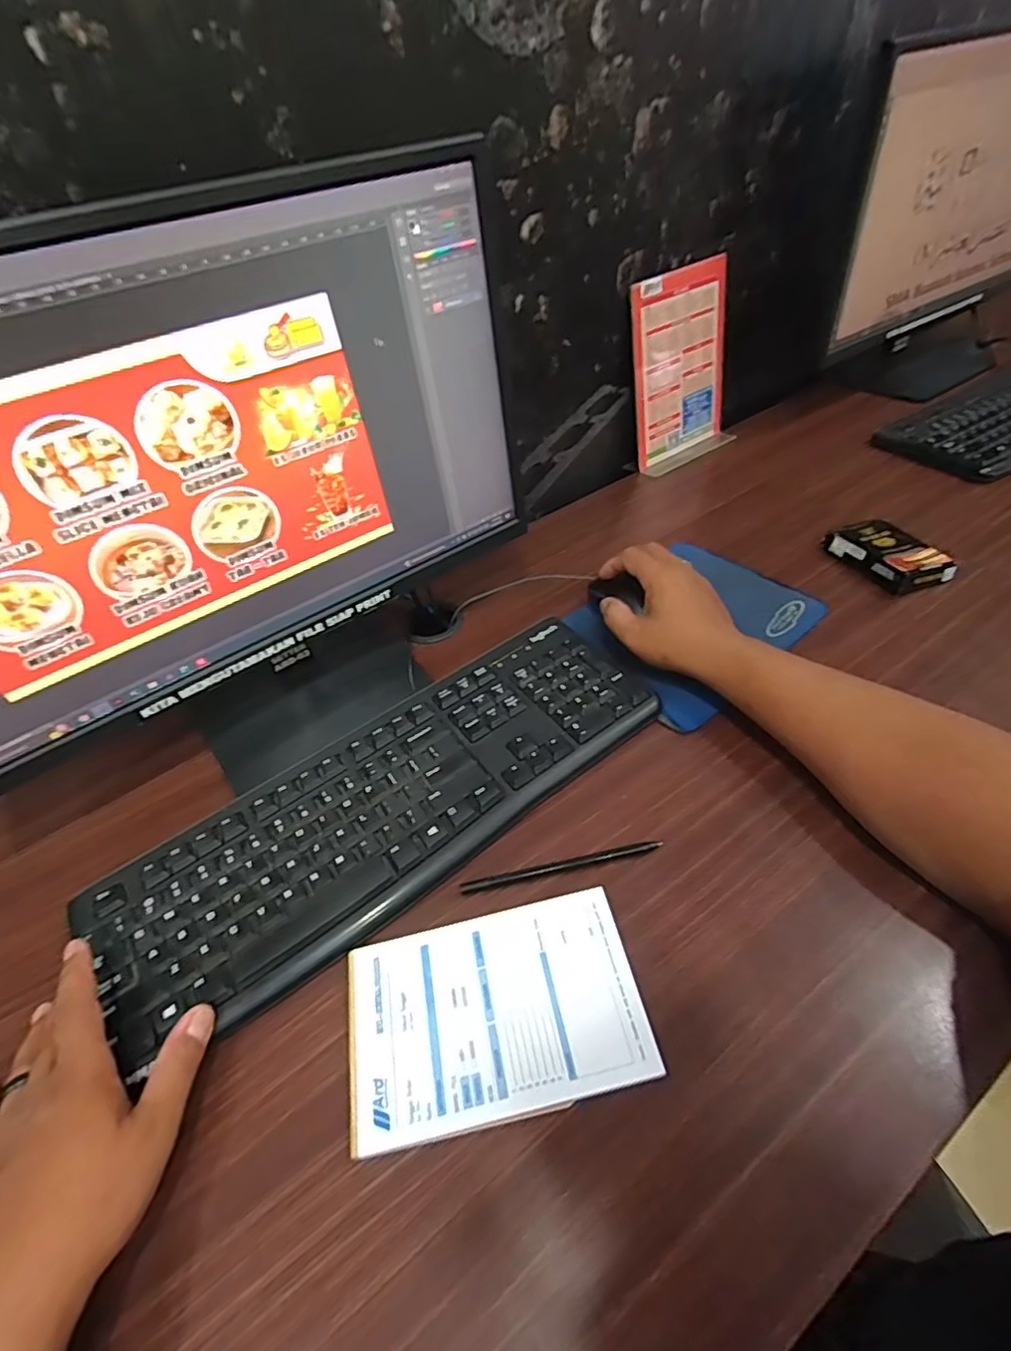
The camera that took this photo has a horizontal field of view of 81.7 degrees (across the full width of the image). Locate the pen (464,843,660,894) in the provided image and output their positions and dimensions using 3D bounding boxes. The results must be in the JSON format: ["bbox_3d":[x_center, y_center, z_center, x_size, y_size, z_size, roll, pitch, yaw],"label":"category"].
[{"bbox_3d":[0.038,0.129,0.398,0.138,0.005,0.008,-12,46,-2],"label":"pen"}]

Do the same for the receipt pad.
[{"bbox_3d":[-0.007,0.194,0.342,0.166,0.012,0.105,-13,46,-4],"label":"receipt pad"}]

